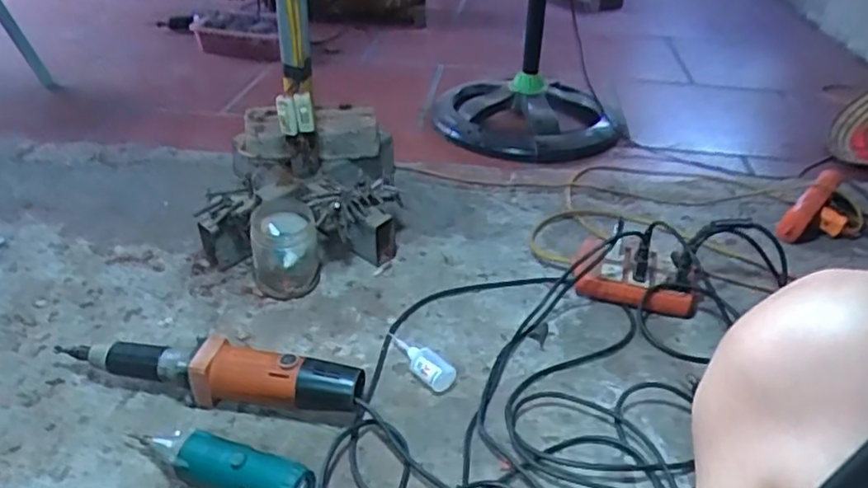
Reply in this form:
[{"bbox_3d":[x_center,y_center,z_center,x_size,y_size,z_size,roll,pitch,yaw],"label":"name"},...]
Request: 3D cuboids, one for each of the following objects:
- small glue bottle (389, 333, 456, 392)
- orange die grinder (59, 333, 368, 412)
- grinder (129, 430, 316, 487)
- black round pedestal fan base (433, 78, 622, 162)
[{"bbox_3d":[-0.021,0.147,0.849,0.034,0.037,0.116,-25,41,-34],"label":"small glue bottle"},{"bbox_3d":[-0.281,0.156,0.790,0.391,0.074,0.058,6,33,7],"label":"orange die grinder"},{"bbox_3d":[-0.229,0.235,0.684,0.225,0.059,0.051,15,36,20],"label":"grinder"},{"bbox_3d":[0.245,-0.315,1.606,0.464,0.093,0.400,1,33,-5],"label":"black round pedestal fan base"}]

